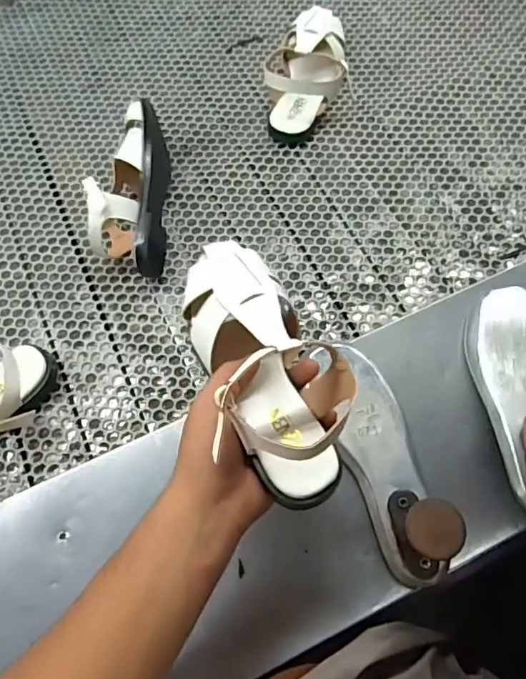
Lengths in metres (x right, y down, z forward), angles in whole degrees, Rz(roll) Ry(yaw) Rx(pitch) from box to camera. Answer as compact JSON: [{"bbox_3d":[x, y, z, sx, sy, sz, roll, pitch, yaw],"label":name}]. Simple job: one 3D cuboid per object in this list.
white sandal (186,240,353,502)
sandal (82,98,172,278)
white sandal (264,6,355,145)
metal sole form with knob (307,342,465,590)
[{"bbox_3d":[0.002,0.010,0.412,0.093,0.072,0.230,-23,70,-9],"label":"white sandal"},{"bbox_3d":[-0.161,-0.194,0.642,0.070,0.104,0.206,0,64,2],"label":"sandal"},{"bbox_3d":[0.067,-0.395,0.743,0.121,0.074,0.232,5,64,4],"label":"white sandal"},{"bbox_3d":[0.116,0.095,0.476,0.069,0.092,0.233,-13,62,-3],"label":"metal sole form with knob"}]

